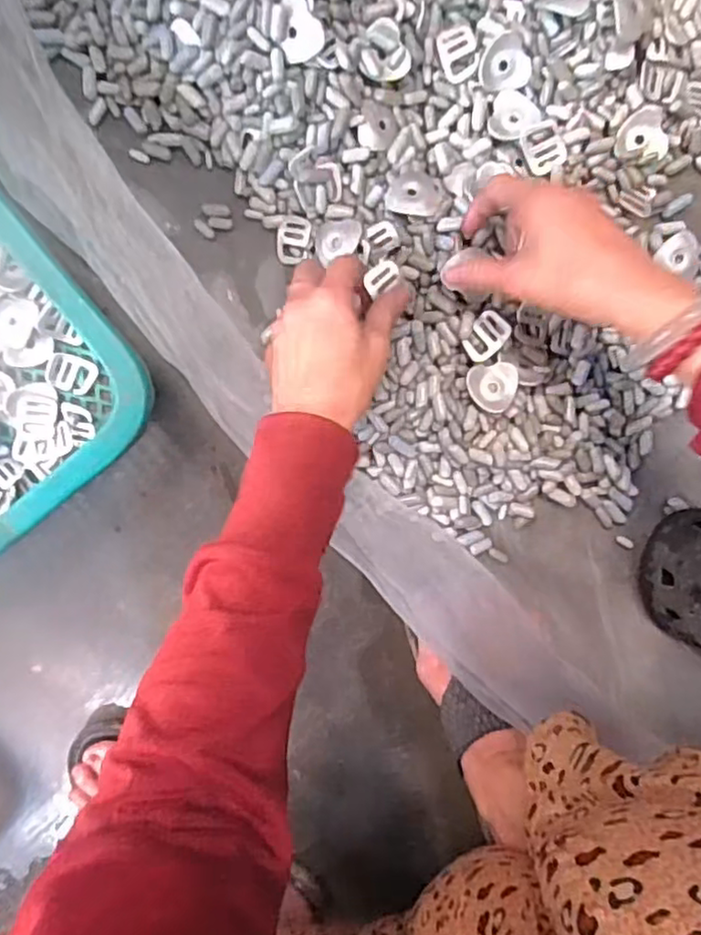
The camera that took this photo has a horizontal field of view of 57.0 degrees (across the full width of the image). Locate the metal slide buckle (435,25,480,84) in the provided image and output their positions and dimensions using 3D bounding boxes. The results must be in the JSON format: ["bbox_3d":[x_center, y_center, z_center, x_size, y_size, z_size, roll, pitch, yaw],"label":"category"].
[{"bbox_3d":[0.075,-0.286,0.446,0.025,0.005,0.034,-19,97,-1],"label":"metal slide buckle"}]

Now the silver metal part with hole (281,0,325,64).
[{"bbox_3d":[-0.030,-0.277,0.410,0.026,0.004,0.035,6,125,-5],"label":"silver metal part with hole"}]

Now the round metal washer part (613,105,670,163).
[{"bbox_3d":[0.204,-0.232,0.449,0.037,0.008,0.033,0,96,-3],"label":"round metal washer part"}]

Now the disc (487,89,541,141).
[{"bbox_3d":[0.114,-0.244,0.449,0.032,0.008,0.034,0,96,-3],"label":"disc"}]

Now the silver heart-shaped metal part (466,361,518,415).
[{"bbox_3d":[0.097,-0.055,0.444,0.034,0.013,0.033,-6,96,-2],"label":"silver heart-shaped metal part"}]

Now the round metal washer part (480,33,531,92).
[{"bbox_3d":[0.106,-0.277,0.443,0.034,0.005,0.034,3,116,5],"label":"round metal washer part"}]

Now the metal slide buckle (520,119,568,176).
[{"bbox_3d":[0.134,-0.222,0.449,0.026,0.004,0.034,-22,98,19],"label":"metal slide buckle"}]

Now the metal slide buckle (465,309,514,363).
[{"bbox_3d":[0.092,-0.090,0.443,0.024,0.004,0.033,40,104,0],"label":"metal slide buckle"}]

